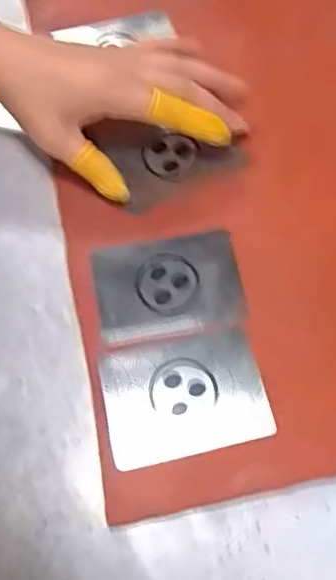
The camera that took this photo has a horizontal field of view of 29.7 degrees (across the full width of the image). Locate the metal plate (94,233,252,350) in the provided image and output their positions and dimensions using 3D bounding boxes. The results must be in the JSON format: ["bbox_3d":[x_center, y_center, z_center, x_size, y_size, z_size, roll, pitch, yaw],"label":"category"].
[{"bbox_3d":[0.000,-0.001,0.380,0.086,0.006,0.063,-11,69,-1],"label":"metal plate"}]

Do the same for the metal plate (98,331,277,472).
[{"bbox_3d":[0.009,0.059,0.354,0.087,0.004,0.065,-12,67,-5],"label":"metal plate"}]

